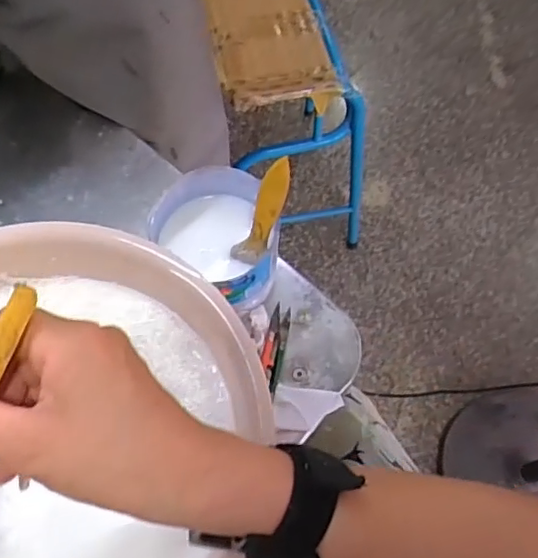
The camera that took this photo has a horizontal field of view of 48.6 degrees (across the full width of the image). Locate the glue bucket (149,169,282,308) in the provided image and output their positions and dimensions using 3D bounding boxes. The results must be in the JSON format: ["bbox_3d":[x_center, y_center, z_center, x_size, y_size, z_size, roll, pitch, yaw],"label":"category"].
[{"bbox_3d":[-0.040,-0.033,0.518,0.111,0.098,0.092,39,70,14],"label":"glue bucket"}]

